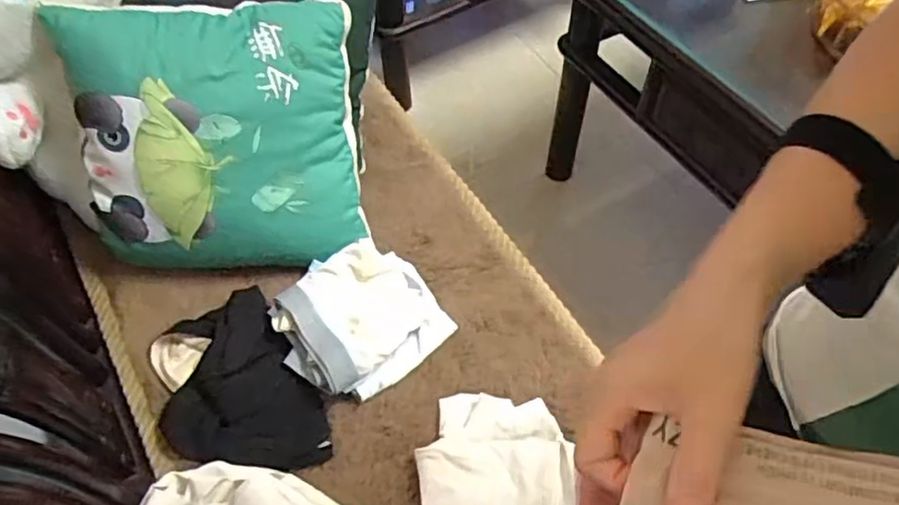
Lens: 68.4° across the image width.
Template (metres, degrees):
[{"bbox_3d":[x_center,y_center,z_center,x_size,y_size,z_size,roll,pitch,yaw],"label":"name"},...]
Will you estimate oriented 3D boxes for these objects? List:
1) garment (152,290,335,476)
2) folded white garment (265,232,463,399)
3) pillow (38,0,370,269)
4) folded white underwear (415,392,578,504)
[{"bbox_3d":[-0.247,0.162,0.756,0.158,0.026,0.232,-31,62,-17],"label":"garment"},{"bbox_3d":[-0.108,0.073,0.785,0.186,0.056,0.175,-28,61,-16],"label":"folded white garment"},{"bbox_3d":[-0.277,-0.135,0.802,0.327,0.321,0.076,-6,13,-11],"label":"pillow"},{"bbox_3d":[0.050,0.239,0.686,0.156,0.039,0.189,1,57,2],"label":"folded white underwear"}]

